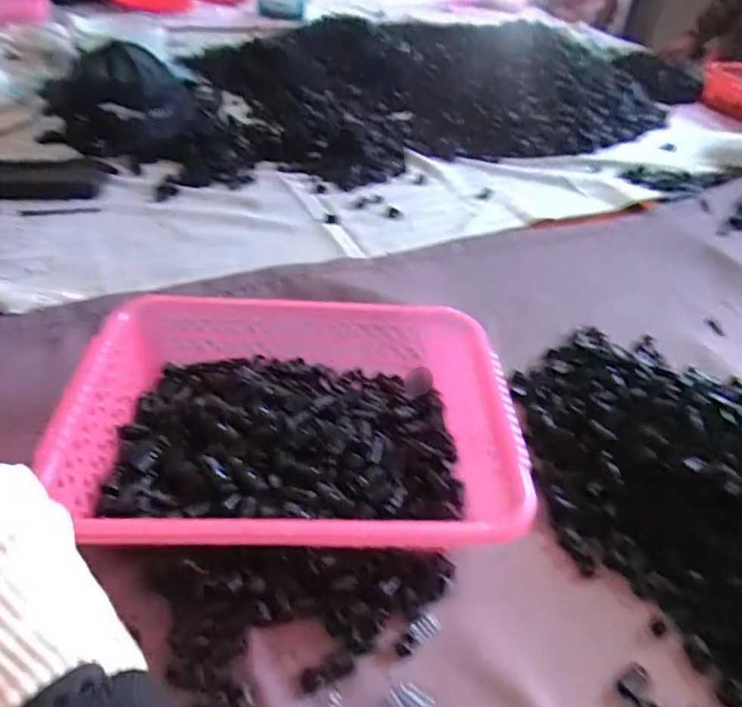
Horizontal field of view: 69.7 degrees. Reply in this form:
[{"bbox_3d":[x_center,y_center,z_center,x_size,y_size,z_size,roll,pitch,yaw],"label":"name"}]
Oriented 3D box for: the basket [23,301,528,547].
[{"bbox_3d":[-0.056,0.059,0.405,0.308,0.076,0.216,2,43,-3],"label":"basket"}]

